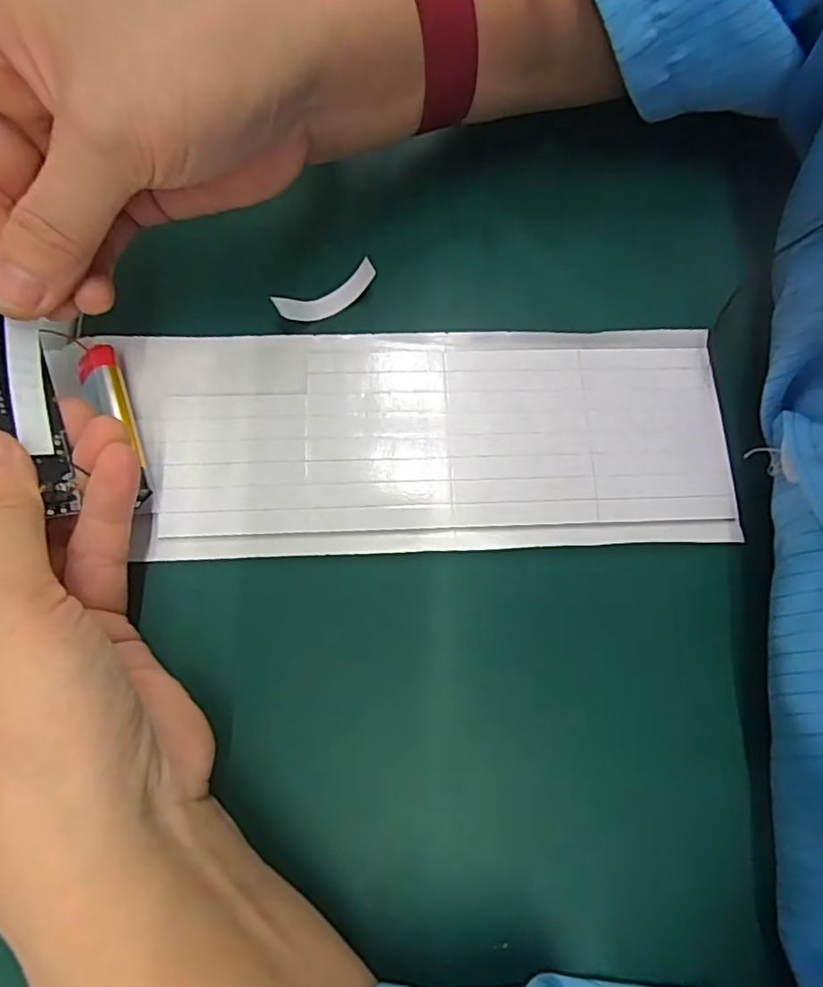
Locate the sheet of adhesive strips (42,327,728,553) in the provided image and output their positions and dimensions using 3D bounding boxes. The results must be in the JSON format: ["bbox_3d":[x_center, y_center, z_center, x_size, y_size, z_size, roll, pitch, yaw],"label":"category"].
[{"bbox_3d":[-0.001,-0.020,0.207,0.221,0.007,0.078,-2,74,-2],"label":"sheet of adhesive strips"}]

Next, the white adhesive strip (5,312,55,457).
[{"bbox_3d":[-0.107,-0.029,0.167,0.009,0.004,0.037,-8,91,-45],"label":"white adhesive strip"}]

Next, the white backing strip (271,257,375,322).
[{"bbox_3d":[-0.031,-0.073,0.219,0.037,0.013,0.009,-22,76,-8],"label":"white backing strip"}]

